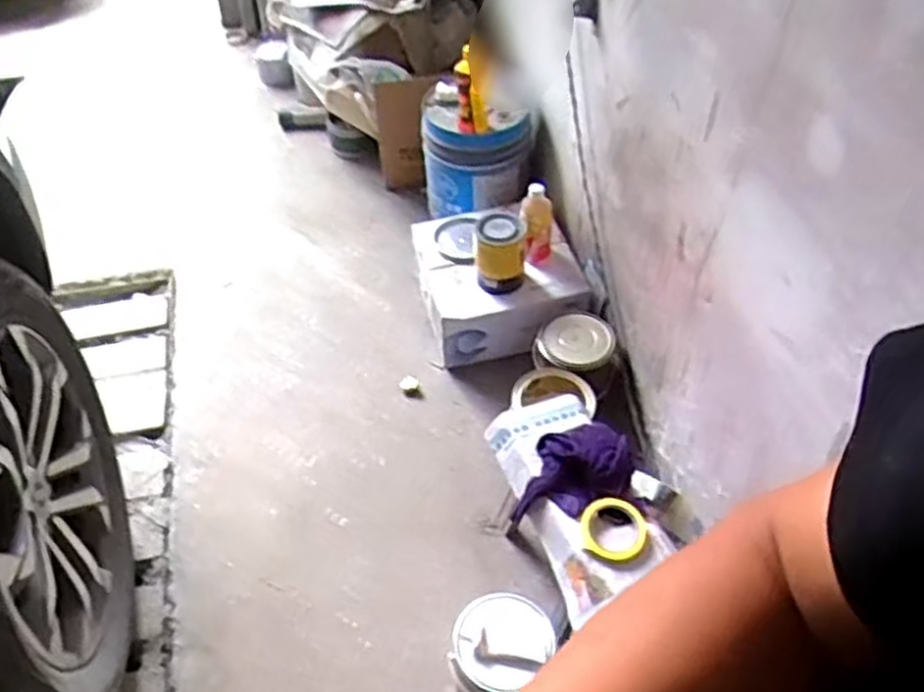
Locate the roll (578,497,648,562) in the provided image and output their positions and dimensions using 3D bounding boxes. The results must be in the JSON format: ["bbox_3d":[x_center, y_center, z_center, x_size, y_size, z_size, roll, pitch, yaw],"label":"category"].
[{"bbox_3d":[0.231,0.280,1.193,0.101,0.030,0.096,1,47,-1],"label":"roll"}]

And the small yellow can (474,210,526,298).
[{"bbox_3d":[0.080,-0.189,1.642,0.101,0.164,0.097,1,47,-1],"label":"small yellow can"}]

